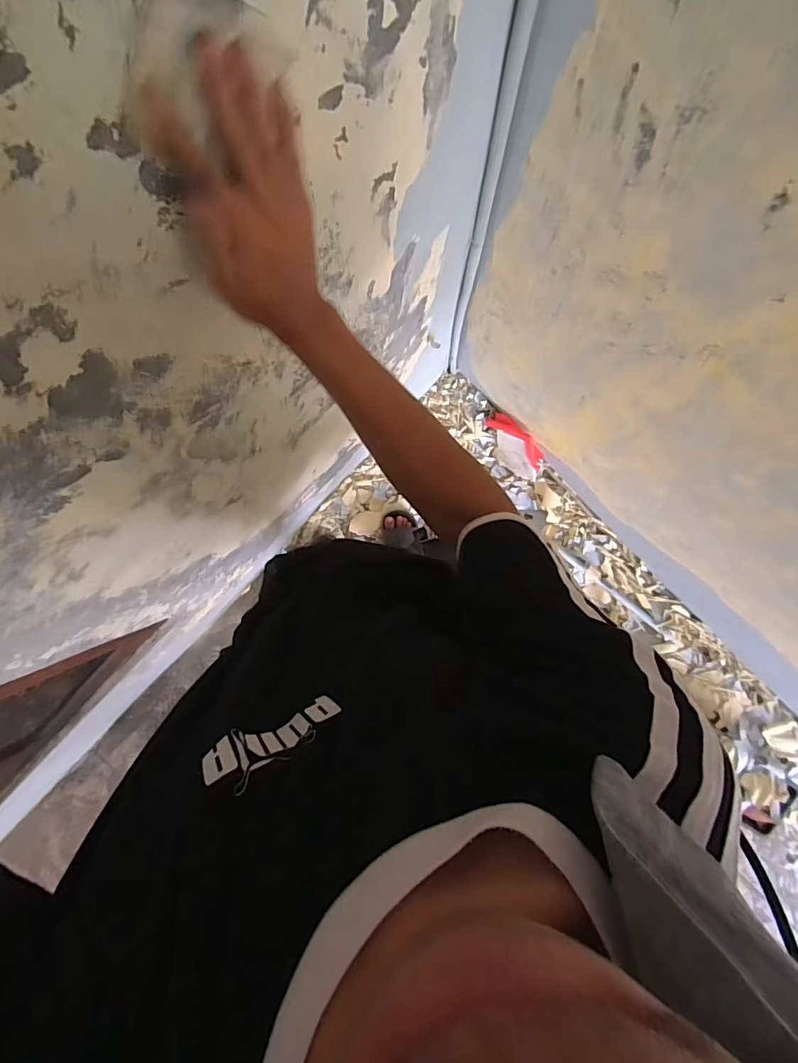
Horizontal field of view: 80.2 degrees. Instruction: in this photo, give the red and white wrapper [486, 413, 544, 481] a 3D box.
[{"bbox_3d":[0.331,-0.241,1.360,0.212,0.122,0.084,41,93,1],"label":"red and white wrapper"}]

